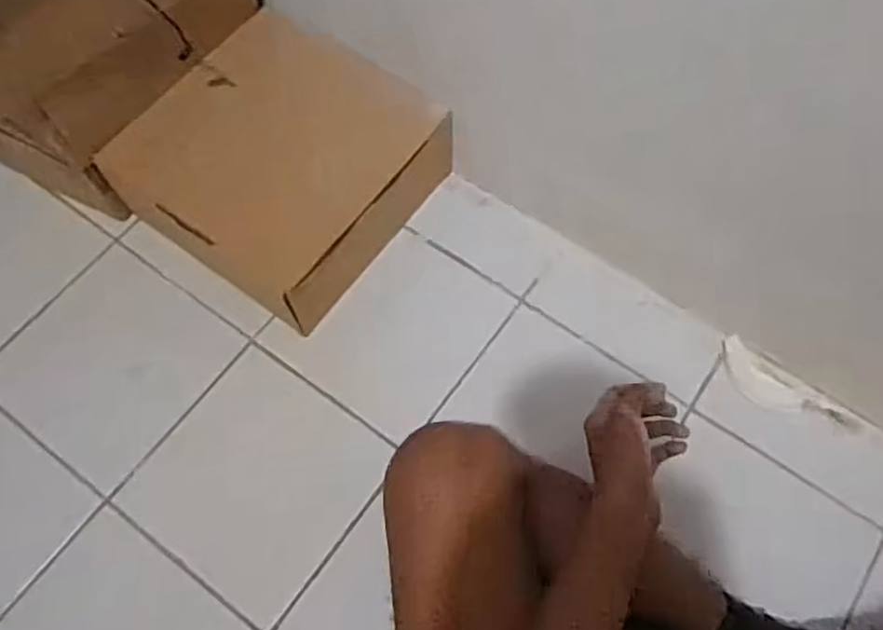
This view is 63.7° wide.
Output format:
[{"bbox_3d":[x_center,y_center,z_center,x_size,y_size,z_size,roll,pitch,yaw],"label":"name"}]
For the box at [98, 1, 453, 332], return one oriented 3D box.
[{"bbox_3d":[-0.162,-0.162,0.740,0.248,0.122,0.278,36,70,14],"label":"box"}]

